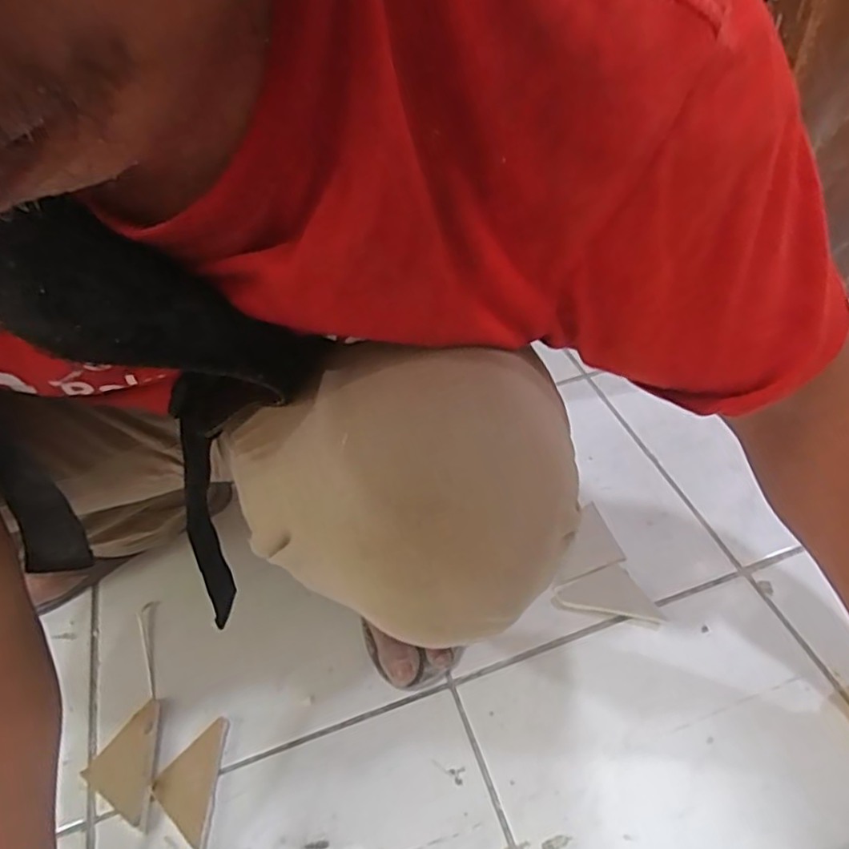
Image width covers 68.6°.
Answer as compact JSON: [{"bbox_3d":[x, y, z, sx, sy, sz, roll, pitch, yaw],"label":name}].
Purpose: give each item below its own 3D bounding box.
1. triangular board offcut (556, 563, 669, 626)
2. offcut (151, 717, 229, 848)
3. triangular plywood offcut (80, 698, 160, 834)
[{"bbox_3d":[0.173,0.154,0.583,0.093,0.009,0.045,8,48,13],"label":"triangular board offcut"},{"bbox_3d":[-0.187,0.281,0.488,0.047,0.014,0.090,-4,47,2],"label":"offcut"},{"bbox_3d":[-0.243,0.274,0.498,0.053,0.009,0.093,-10,47,-4],"label":"triangular plywood offcut"}]

